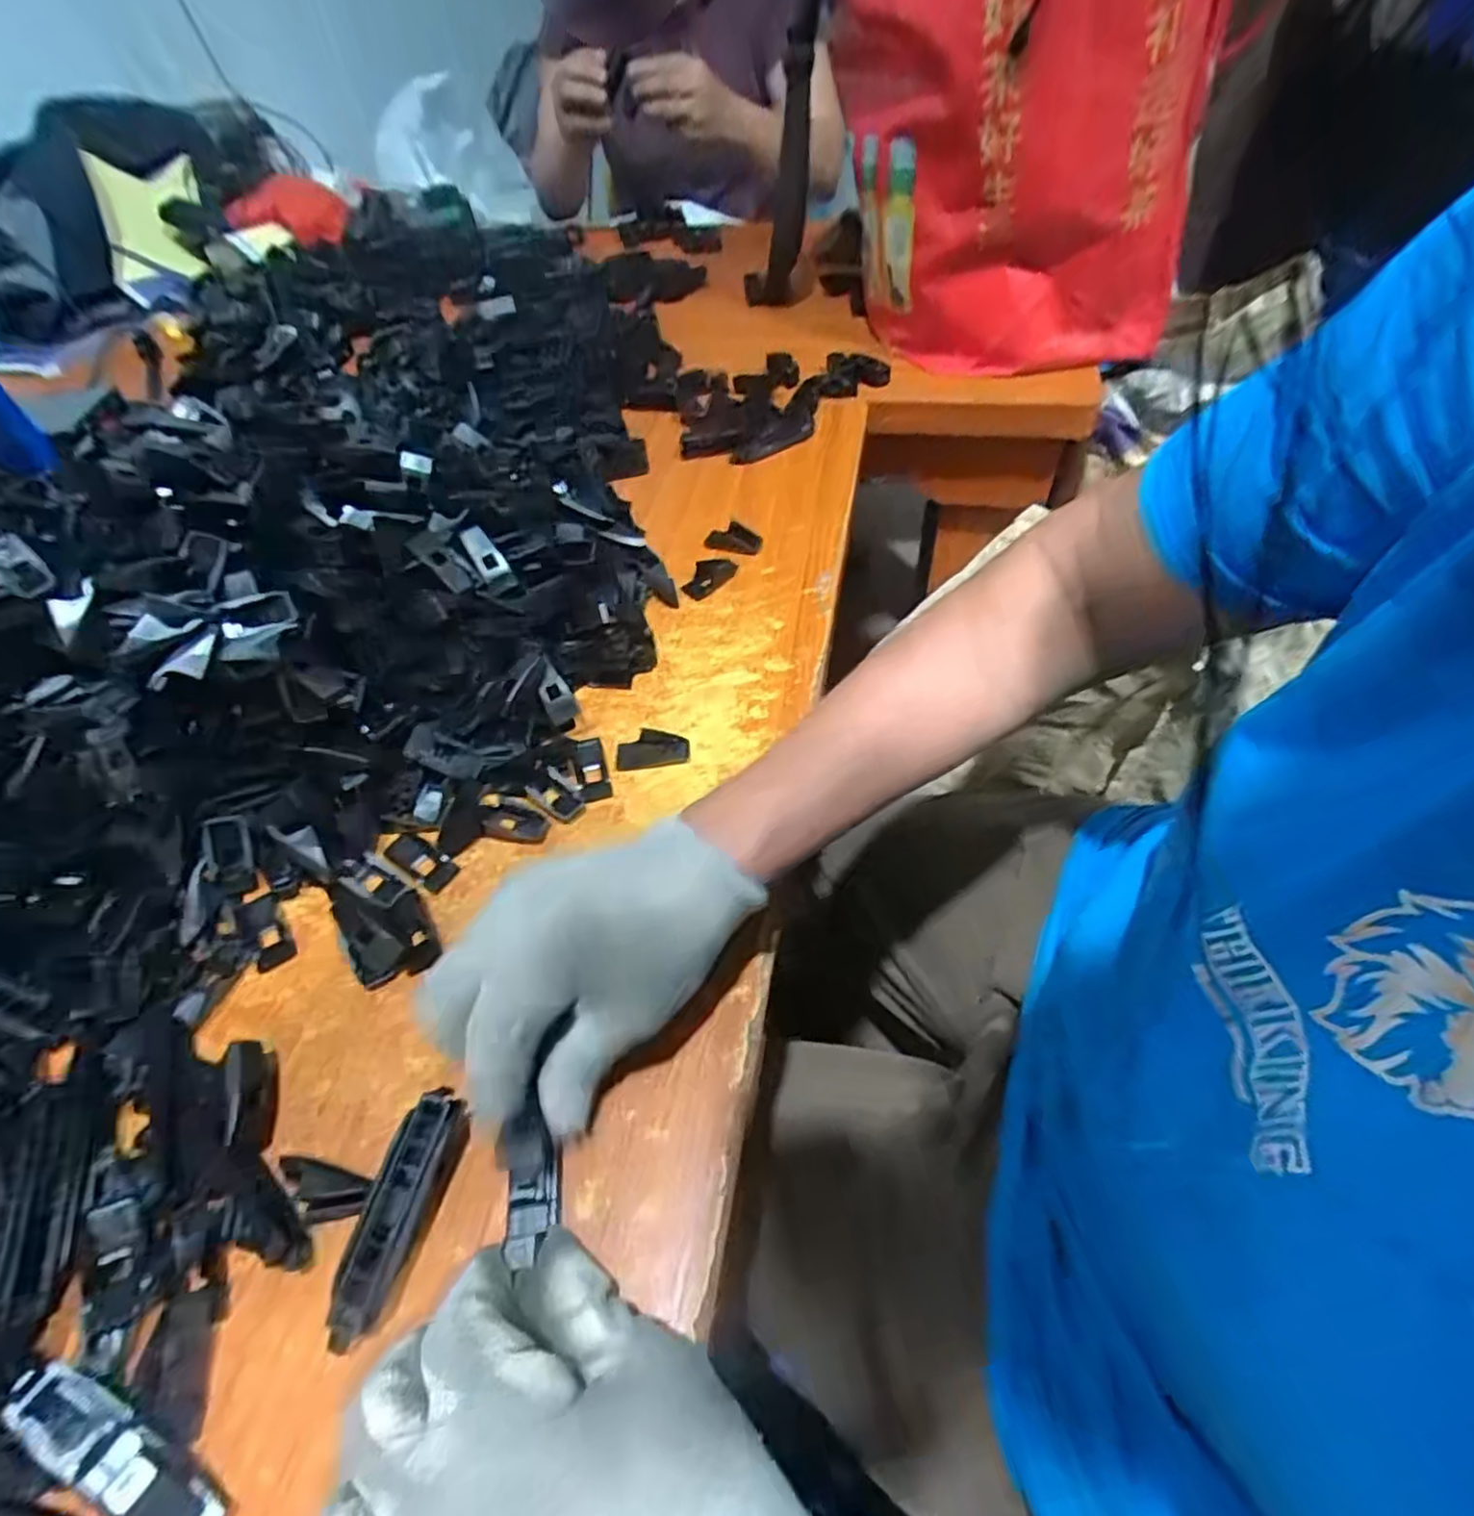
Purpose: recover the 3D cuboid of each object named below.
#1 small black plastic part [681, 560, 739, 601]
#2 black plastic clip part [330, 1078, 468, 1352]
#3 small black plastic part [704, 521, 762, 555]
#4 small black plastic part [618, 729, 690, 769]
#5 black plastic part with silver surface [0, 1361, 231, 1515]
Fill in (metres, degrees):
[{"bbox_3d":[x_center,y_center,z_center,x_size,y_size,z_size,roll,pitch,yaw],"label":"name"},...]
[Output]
[{"bbox_3d":[-0.019,-0.127,0.503,0.021,0.010,0.043,34,61,28],"label":"small black plastic part"},{"bbox_3d":[-0.125,0.167,0.270,0.023,0.021,0.079,12,53,14],"label":"black plastic clip part"},{"bbox_3d":[-0.003,-0.159,0.527,0.040,0.011,0.023,14,53,16],"label":"small black plastic part"},{"bbox_3d":[-0.048,-0.006,0.412,0.040,0.010,0.022,-5,51,1],"label":"small black plastic part"},{"bbox_3d":[-0.192,0.218,0.226,0.082,0.017,0.017,28,57,9],"label":"black plastic part with silver surface"}]

